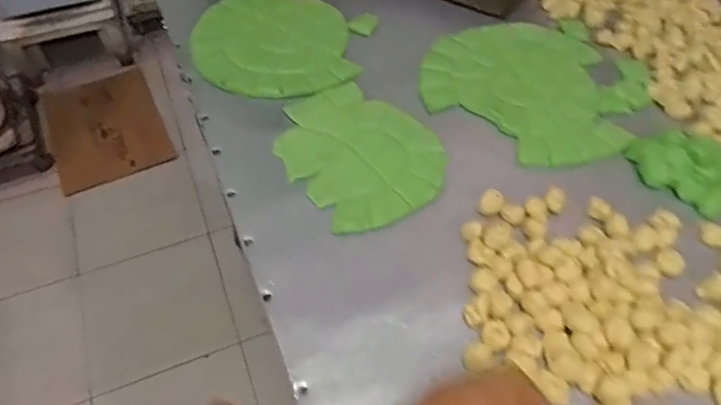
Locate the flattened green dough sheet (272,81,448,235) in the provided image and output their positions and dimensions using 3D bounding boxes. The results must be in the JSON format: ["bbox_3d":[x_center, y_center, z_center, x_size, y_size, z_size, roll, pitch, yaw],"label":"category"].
[{"bbox_3d":[-0.007,-0.075,0.730,0.193,0.016,0.249,-30,58,-22],"label":"flattened green dough sheet"}]

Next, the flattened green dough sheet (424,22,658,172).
[{"bbox_3d":[0.278,-0.192,0.811,0.327,0.011,0.318,-27,57,-19],"label":"flattened green dough sheet"}]

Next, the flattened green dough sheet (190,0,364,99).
[{"bbox_3d":[-0.150,-0.281,0.877,0.251,0.008,0.291,-9,53,-7],"label":"flattened green dough sheet"}]

